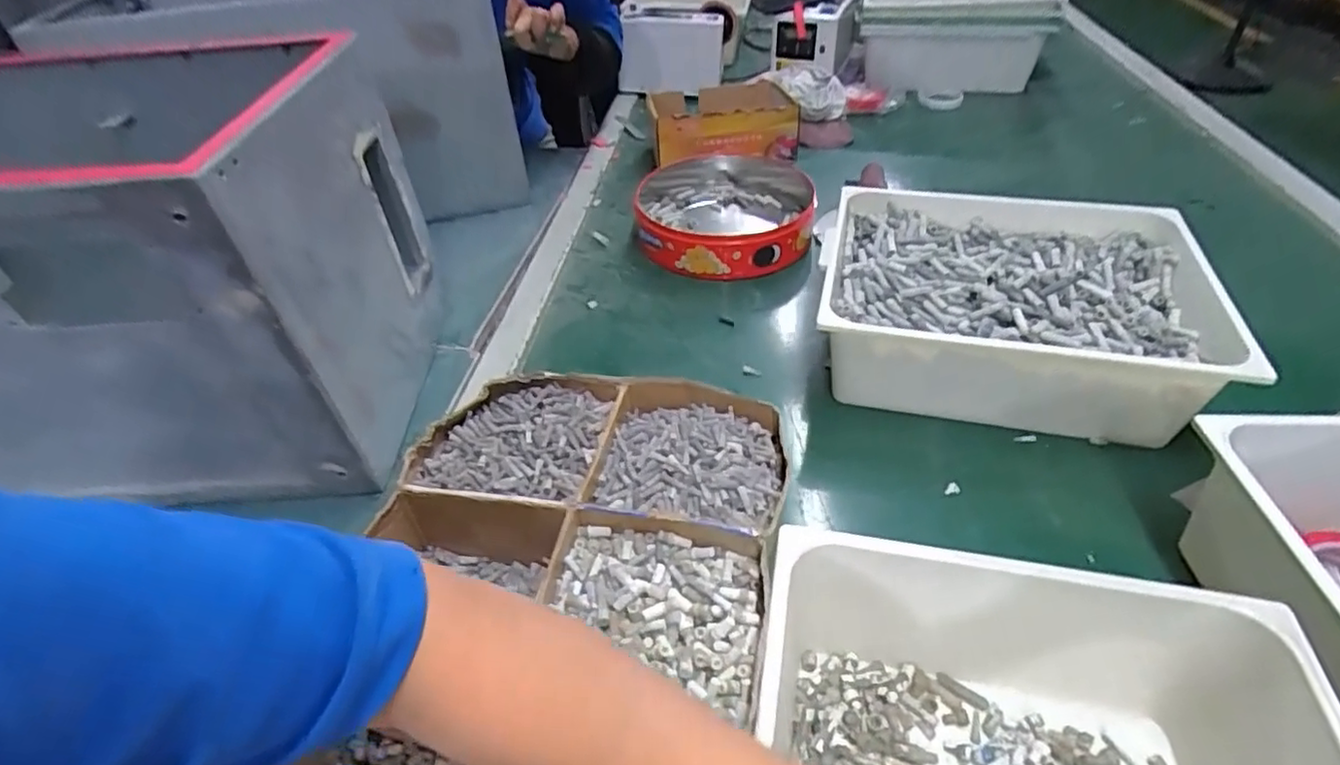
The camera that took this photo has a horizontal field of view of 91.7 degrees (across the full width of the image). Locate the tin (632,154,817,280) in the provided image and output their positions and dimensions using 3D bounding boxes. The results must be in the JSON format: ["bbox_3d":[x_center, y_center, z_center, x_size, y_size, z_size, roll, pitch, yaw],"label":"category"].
[{"bbox_3d":[0.077,-0.248,0.947,0.249,0.064,0.266,-2,41,2],"label":"tin"}]

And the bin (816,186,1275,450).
[{"bbox_3d":[0.348,-0.076,0.691,0.356,0.125,0.270,9,43,15],"label":"bin"}]

